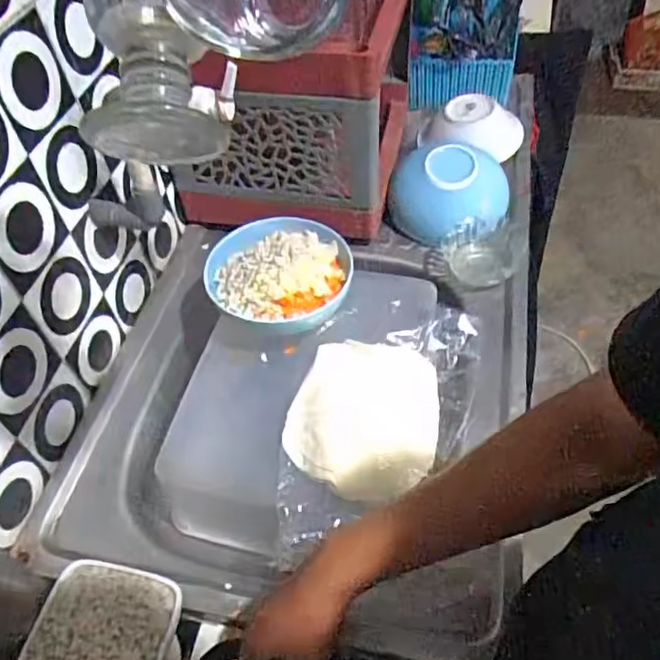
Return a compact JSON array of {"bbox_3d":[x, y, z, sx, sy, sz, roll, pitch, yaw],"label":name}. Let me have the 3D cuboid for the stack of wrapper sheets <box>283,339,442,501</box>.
[{"bbox_3d":[0.040,0.093,0.669,0.151,0.025,0.188,12,53,15],"label":"stack of wrapper sheets"}]

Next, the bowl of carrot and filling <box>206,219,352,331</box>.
[{"bbox_3d":[-0.063,-0.066,0.757,0.172,0.093,0.154,0,51,6],"label":"bowl of carrot and filling"}]

